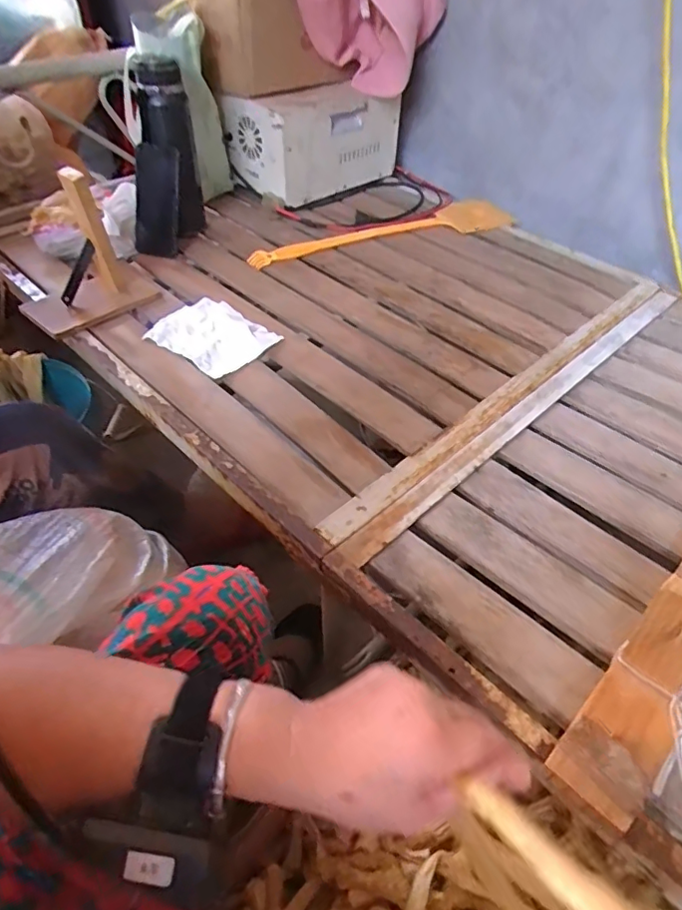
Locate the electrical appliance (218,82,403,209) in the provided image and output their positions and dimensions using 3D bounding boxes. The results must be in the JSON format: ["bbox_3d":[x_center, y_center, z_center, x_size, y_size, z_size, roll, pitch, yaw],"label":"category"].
[{"bbox_3d":[-0.049,-0.626,1.102,0.320,0.189,0.170,-34,57,-29],"label":"electrical appliance"}]

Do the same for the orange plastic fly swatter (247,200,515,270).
[{"bbox_3d":[0.077,-0.403,0.995,0.500,0.024,0.112,-12,46,-14],"label":"orange plastic fly swatter"}]

